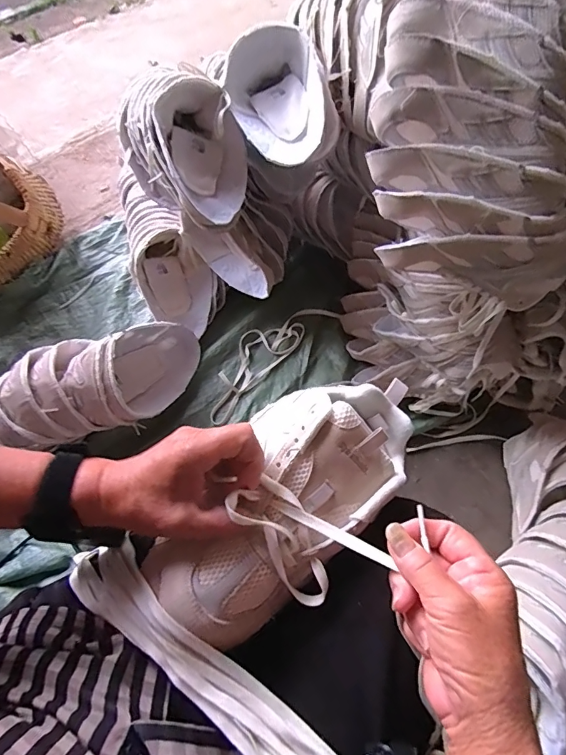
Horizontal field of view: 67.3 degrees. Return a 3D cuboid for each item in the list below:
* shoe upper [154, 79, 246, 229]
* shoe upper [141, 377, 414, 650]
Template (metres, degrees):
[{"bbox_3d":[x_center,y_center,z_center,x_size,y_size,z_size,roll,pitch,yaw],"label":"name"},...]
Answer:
[{"bbox_3d":[-0.120,-0.346,0.640,0.122,0.114,0.238,-9,62,-3],"label":"shoe upper"},{"bbox_3d":[0.010,0.089,0.342,0.122,0.069,0.247,38,73,20],"label":"shoe upper"}]

